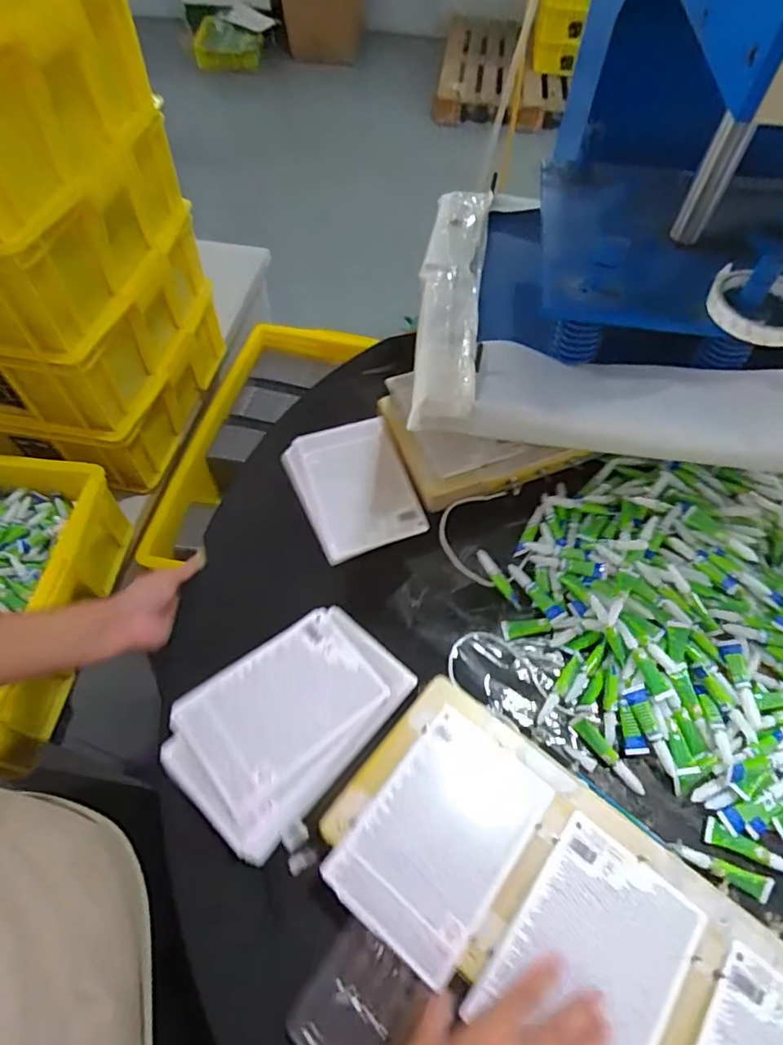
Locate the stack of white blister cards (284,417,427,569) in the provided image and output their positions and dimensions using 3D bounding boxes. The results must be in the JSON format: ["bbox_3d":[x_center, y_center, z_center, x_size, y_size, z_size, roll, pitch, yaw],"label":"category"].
[{"bbox_3d":[-0.047,-0.045,0.662,0.129,0.030,0.168,-18,60,-14],"label":"stack of white blister cards"}]

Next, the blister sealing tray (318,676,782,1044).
[{"bbox_3d":[0.151,0.320,0.420,0.418,0.025,0.185,35,62,18],"label":"blister sealing tray"}]

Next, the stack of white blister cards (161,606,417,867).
[{"bbox_3d":[-0.096,0.175,0.518,0.146,0.022,0.210,38,63,20],"label":"stack of white blister cards"}]

